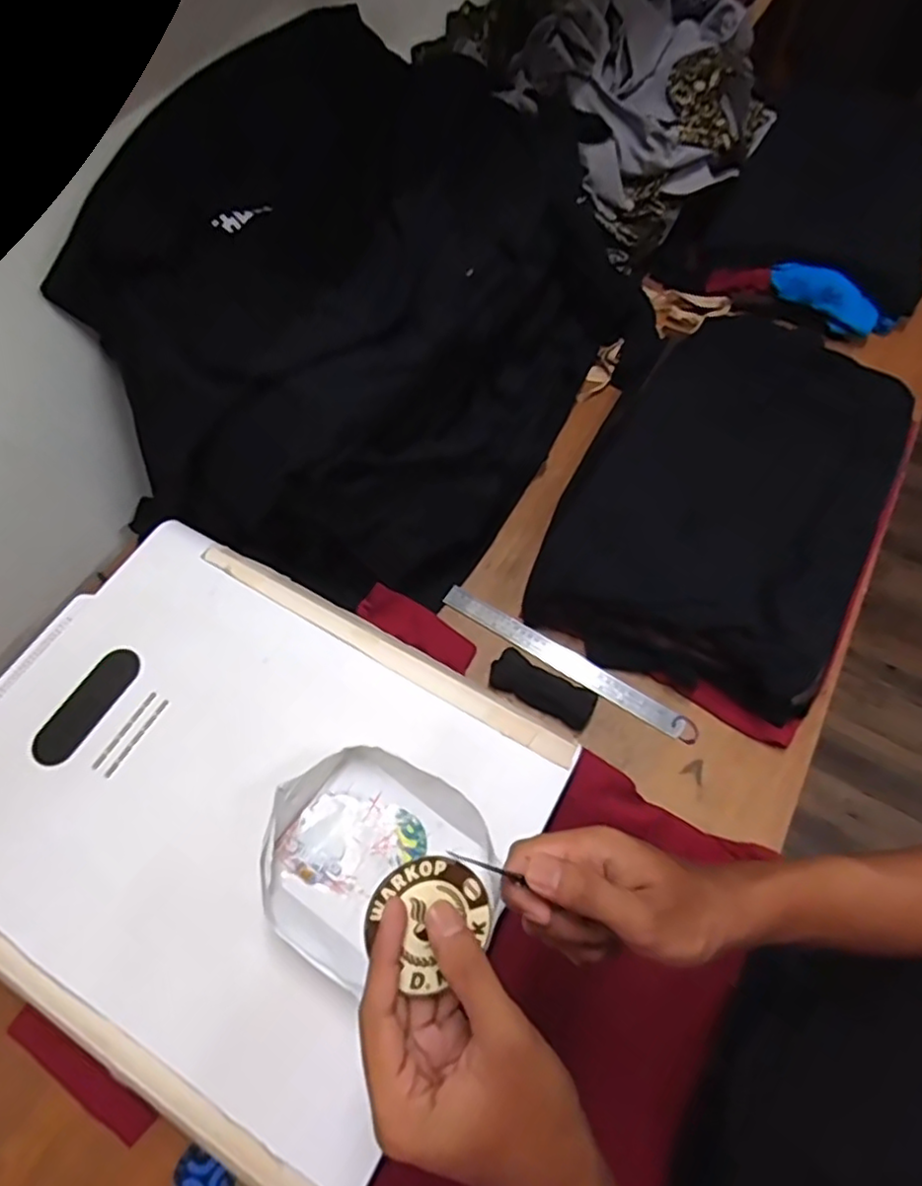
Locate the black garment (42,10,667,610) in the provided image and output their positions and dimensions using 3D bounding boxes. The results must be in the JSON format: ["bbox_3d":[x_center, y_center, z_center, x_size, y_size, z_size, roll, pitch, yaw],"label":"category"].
[{"bbox_3d":[-0.067,-0.354,0.792,0.411,0.359,0.663,32,68,16],"label":"black garment"}]

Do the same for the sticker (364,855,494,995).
[{"bbox_3d":[-0.015,0.161,0.322,0.059,0.005,0.056,2,82,-16],"label":"sticker"}]

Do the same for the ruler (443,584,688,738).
[{"bbox_3d":[0.121,0.080,0.803,0.325,0.006,0.032,30,69,16],"label":"ruler"}]

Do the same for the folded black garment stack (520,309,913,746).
[{"bbox_3d":[0.348,-0.132,0.846,0.366,0.128,0.548,27,66,14],"label":"folded black garment stack"}]

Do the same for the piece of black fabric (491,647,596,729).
[{"bbox_3d":[0.097,0.114,0.777,0.125,0.014,0.049,27,66,14],"label":"piece of black fabric"}]

